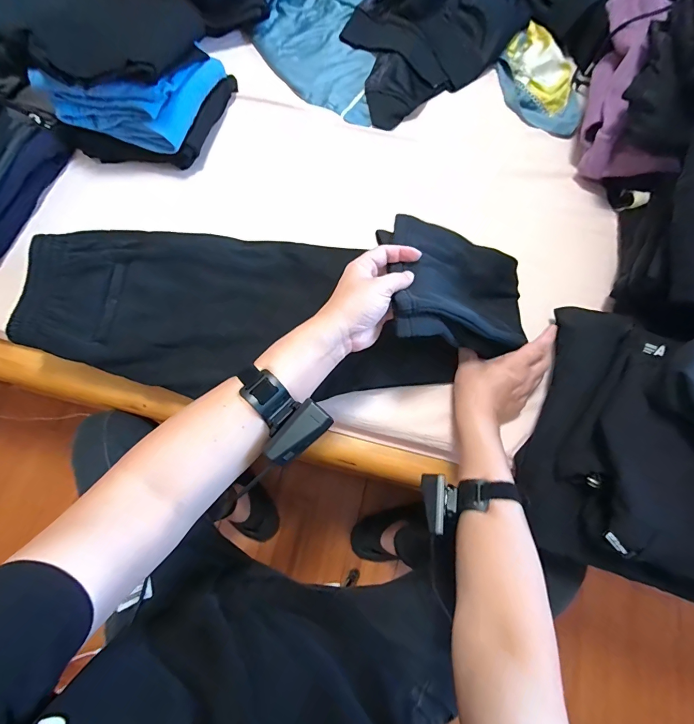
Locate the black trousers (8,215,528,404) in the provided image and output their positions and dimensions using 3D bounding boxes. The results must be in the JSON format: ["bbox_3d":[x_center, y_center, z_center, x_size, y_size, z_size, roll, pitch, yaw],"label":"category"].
[{"bbox_3d":[-0.100,-0.093,0.497,0.698,0.154,0.224,0,72,3],"label":"black trousers"}]

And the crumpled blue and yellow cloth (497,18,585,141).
[{"bbox_3d":[0.380,-0.572,0.721,0.148,0.036,0.273,-9,73,-4],"label":"crumpled blue and yellow cloth"}]

